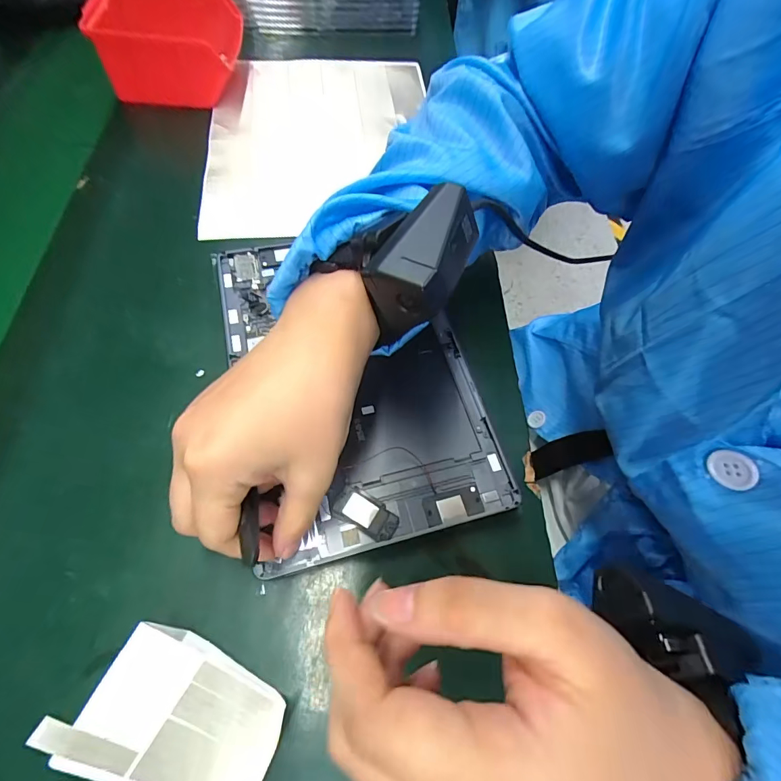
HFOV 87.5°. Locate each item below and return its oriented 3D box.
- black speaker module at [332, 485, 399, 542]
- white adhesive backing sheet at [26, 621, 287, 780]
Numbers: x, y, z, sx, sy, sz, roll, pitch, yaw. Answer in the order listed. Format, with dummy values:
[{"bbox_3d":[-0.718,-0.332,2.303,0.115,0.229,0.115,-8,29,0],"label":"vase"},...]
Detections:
[{"bbox_3d":[-0.015,0.076,0.251,0.039,0.007,0.021,28,64,10],"label":"black speaker module"},{"bbox_3d":[-0.101,0.163,0.196,0.089,0.041,0.065,32,65,13],"label":"white adhesive backing sheet"}]

